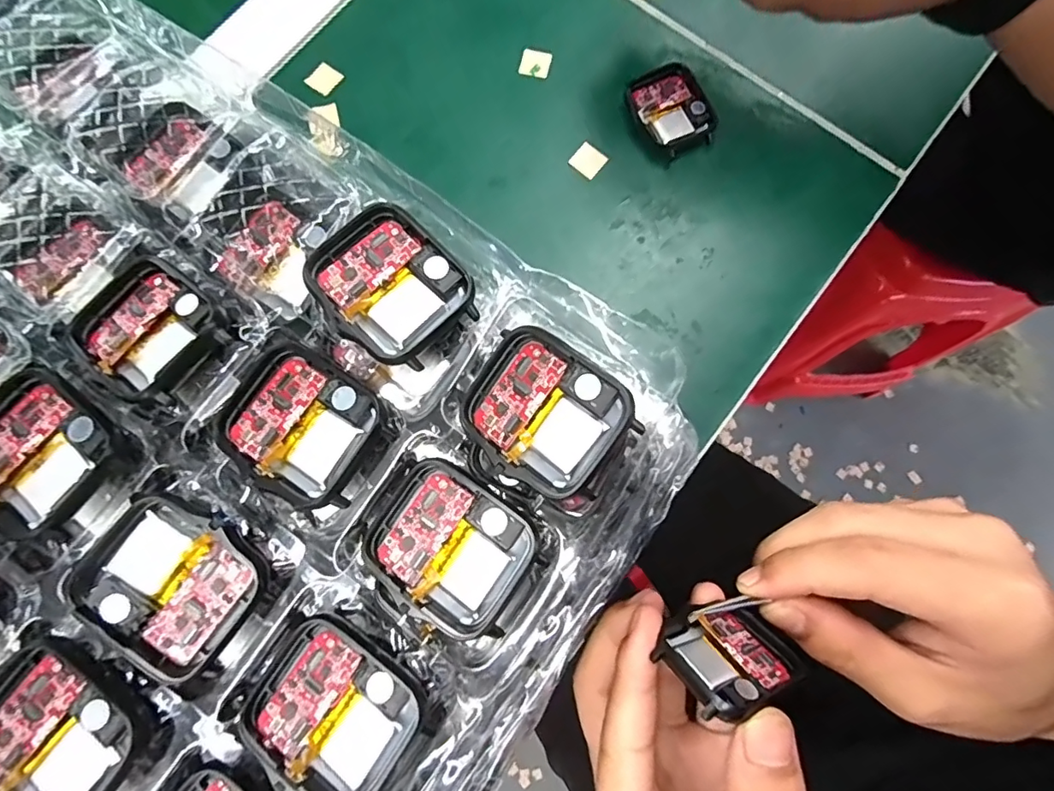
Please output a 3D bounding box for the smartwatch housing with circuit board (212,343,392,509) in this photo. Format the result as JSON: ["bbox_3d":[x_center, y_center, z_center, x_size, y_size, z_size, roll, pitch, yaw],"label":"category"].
[{"bbox_3d":[-0.065,0.008,0.147,0.046,0.005,0.037,30,81,5],"label":"smartwatch housing with circuit board"}]

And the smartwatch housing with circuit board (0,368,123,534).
[{"bbox_3d":[-0.142,0.015,0.147,0.044,0.005,0.037,35,81,6],"label":"smartwatch housing with circuit board"}]

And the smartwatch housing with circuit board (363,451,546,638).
[{"bbox_3d":[-0.021,0.042,0.144,0.045,0.007,0.037,39,82,7],"label":"smartwatch housing with circuit board"}]

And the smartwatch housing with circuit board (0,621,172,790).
[{"bbox_3d":[-0.124,0.089,0.136,0.048,0.014,0.039,35,81,6],"label":"smartwatch housing with circuit board"}]

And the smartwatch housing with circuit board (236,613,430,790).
[{"bbox_3d":[-0.052,0.084,0.137,0.045,0.009,0.038,35,81,6],"label":"smartwatch housing with circuit board"}]

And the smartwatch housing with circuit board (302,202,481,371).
[{"bbox_3d":[-0.041,-0.033,0.151,0.045,0.007,0.037,44,82,7],"label":"smartwatch housing with circuit board"}]

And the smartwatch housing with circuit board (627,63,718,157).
[{"bbox_3d":[0.075,-0.146,0.263,0.034,0.014,0.043,-30,81,-5],"label":"smartwatch housing with circuit board"}]

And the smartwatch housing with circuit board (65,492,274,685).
[{"bbox_3d":[-0.097,0.050,0.138,0.045,0.008,0.039,39,82,7],"label":"smartwatch housing with circuit board"}]

